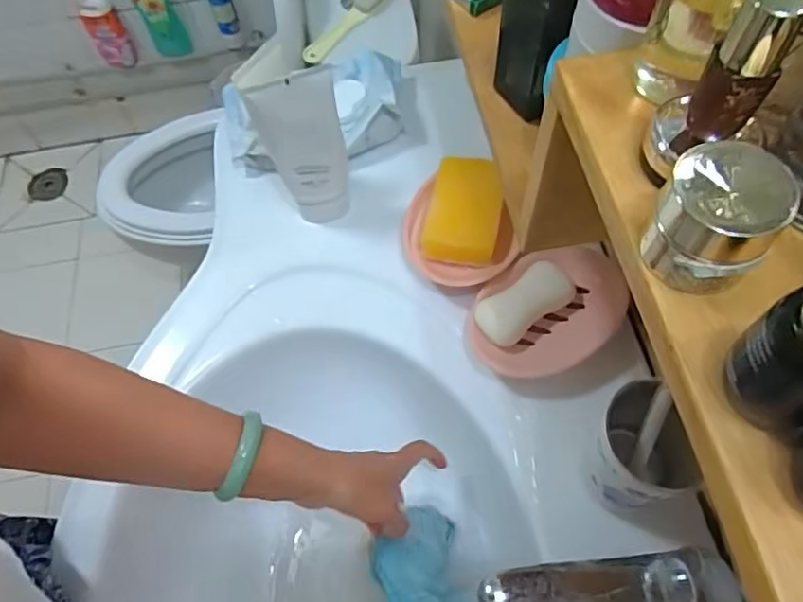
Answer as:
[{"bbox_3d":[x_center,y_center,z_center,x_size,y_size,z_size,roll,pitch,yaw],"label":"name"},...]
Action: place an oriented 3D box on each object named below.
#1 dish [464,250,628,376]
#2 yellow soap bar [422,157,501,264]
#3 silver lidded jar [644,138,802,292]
[{"bbox_3d":[0.131,0.008,0.541,0.145,0.030,0.103,-27,64,-11],"label":"dish"},{"bbox_3d":[0.061,-0.090,0.586,0.072,0.029,0.112,1,68,21],"label":"yellow soap bar"},{"bbox_3d":[0.110,-0.028,0.215,0.039,0.042,0.037,-1,62,2],"label":"silver lidded jar"}]

